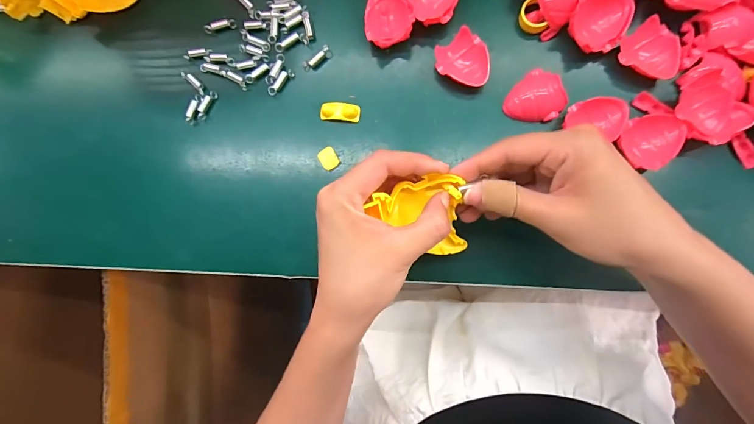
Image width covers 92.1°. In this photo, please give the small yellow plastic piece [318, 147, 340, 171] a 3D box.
[{"bbox_3d":[-0.040,-0.044,0.302,0.014,0.007,0.019,-34,81,2],"label":"small yellow plastic piece"}]

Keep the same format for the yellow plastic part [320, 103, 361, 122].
[{"bbox_3d":[-0.031,-0.084,0.302,0.033,0.009,0.014,6,85,7],"label":"yellow plastic part"}]

